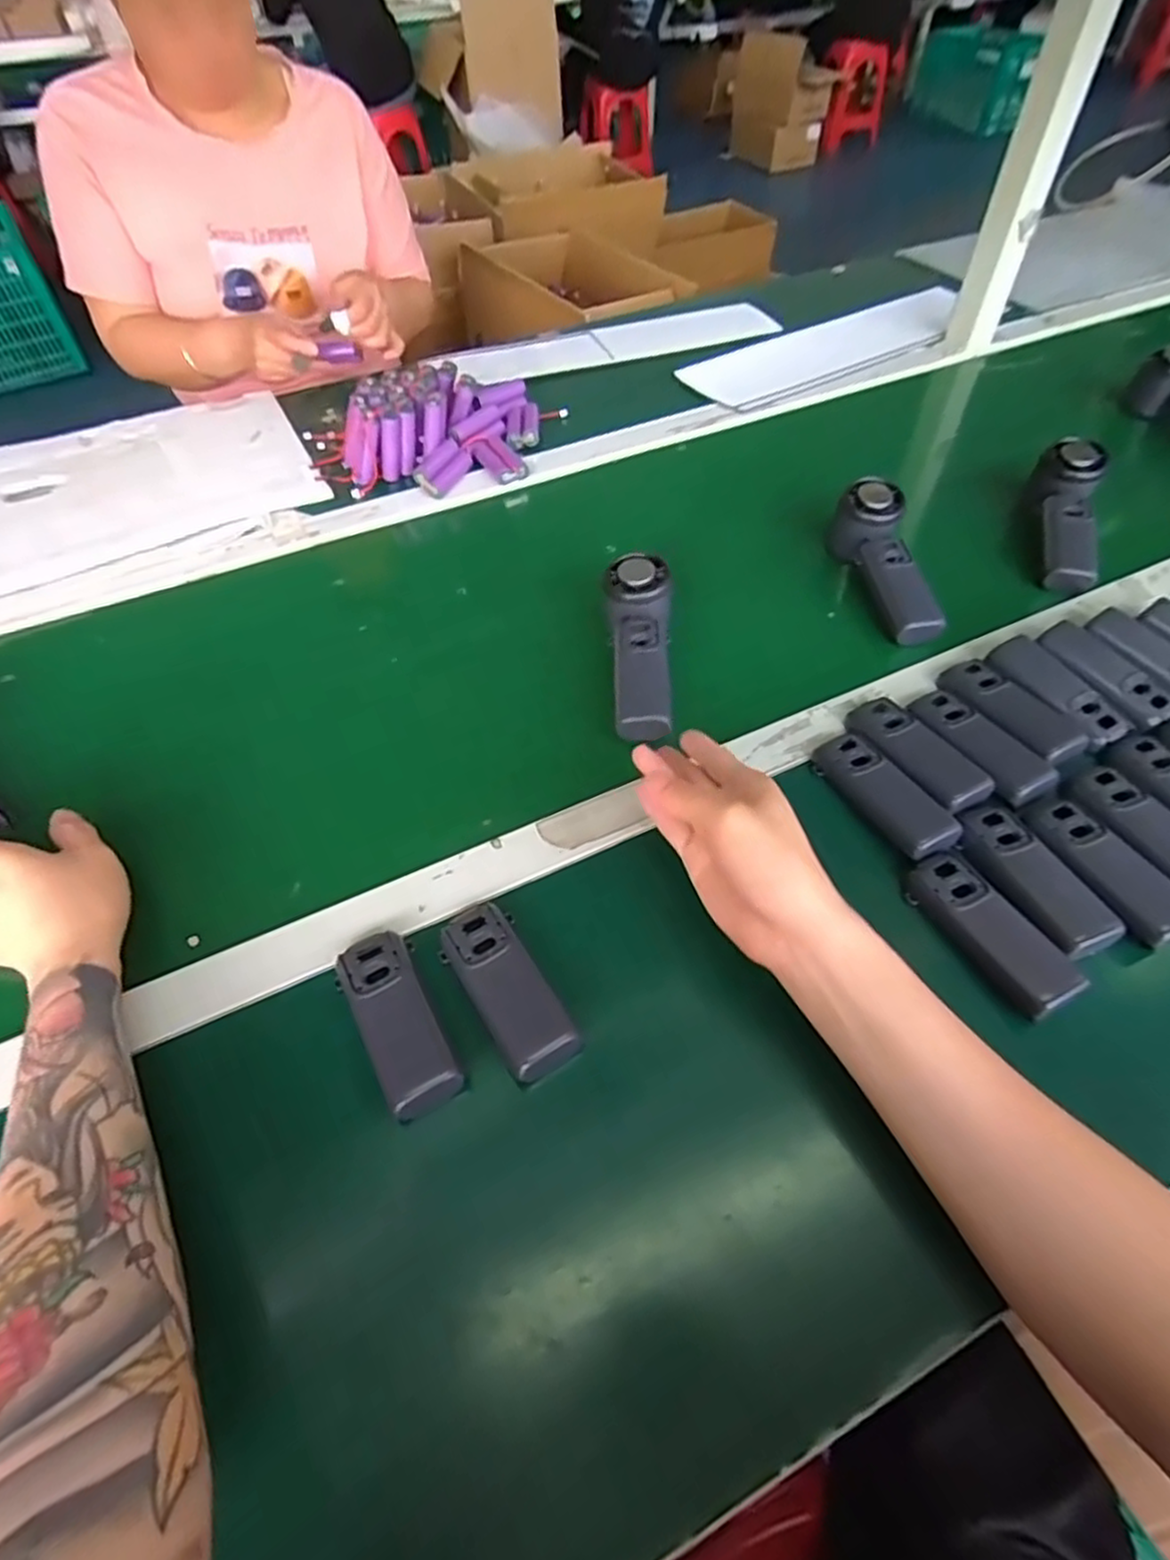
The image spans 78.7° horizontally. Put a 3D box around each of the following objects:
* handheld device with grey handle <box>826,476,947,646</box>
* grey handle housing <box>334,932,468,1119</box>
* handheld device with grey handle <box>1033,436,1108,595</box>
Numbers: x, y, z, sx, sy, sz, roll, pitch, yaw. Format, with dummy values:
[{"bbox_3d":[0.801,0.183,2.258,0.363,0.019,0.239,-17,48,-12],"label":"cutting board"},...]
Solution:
[{"bbox_3d":[0.263,-0.184,0.620,0.049,0.048,0.162,-11,67,-7],"label":"handheld device with grey handle"},{"bbox_3d":[-0.106,0.133,0.401,0.042,0.020,0.104,-24,56,-16],"label":"grey handle housing"},{"bbox_3d":[0.441,-0.242,0.647,0.045,0.035,0.160,10,71,9],"label":"handheld device with grey handle"}]

